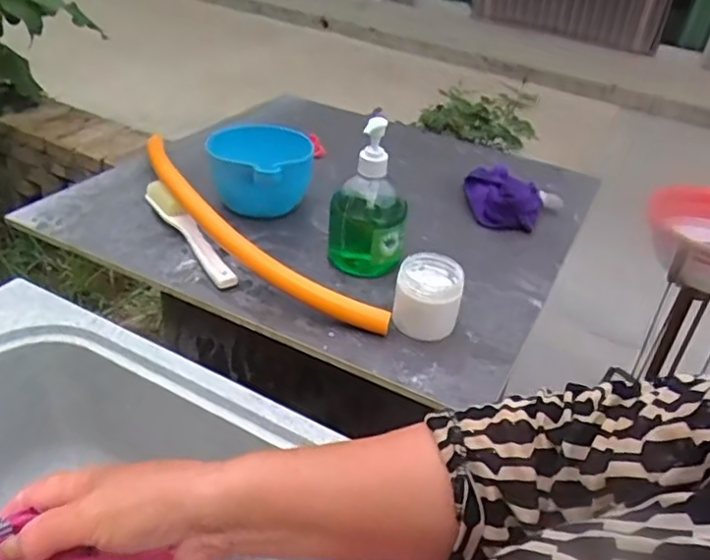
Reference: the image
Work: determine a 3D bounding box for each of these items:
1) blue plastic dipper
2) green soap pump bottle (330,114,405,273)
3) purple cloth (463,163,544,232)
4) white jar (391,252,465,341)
[{"bbox_3d":[-0.118,-0.133,0.805,0.124,0.100,0.131,-9,35,-16],"label":"blue plastic dipper"},{"bbox_3d":[0.016,-0.088,0.692,0.085,0.168,0.070,5,34,-1],"label":"green soap pump bottle"},{"bbox_3d":[0.210,-0.117,0.879,0.100,0.045,0.122,1,34,-6],"label":"purple cloth"},{"bbox_3d":[0.075,0.020,0.628,0.063,0.073,0.060,4,34,-3],"label":"white jar"}]

